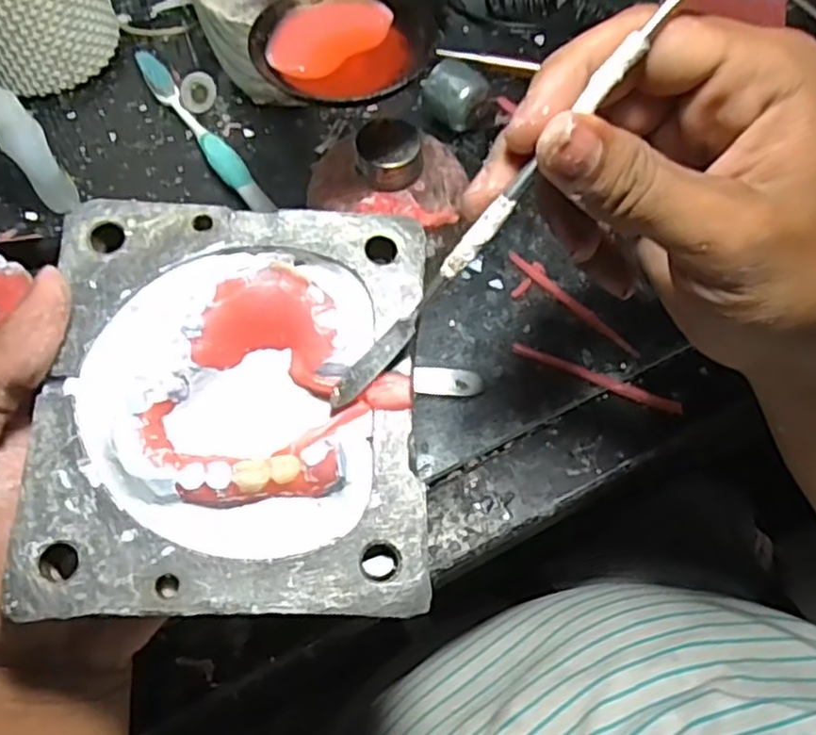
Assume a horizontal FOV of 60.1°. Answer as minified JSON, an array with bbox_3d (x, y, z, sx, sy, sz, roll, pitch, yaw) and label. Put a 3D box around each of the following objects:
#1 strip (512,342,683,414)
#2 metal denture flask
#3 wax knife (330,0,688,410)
[{"bbox_3d":[0.086,0.005,0.322,0.079,0.004,0.005,22,65,11],"label":"strip"},{"bbox_3d":[-0.051,0.007,0.214,0.109,0.024,0.123,-1,63,-1],"label":"metal denture flask"},{"bbox_3d":[0.038,-0.058,0.203,0.008,0.008,0.183,44,101,19],"label":"wax knife"}]

